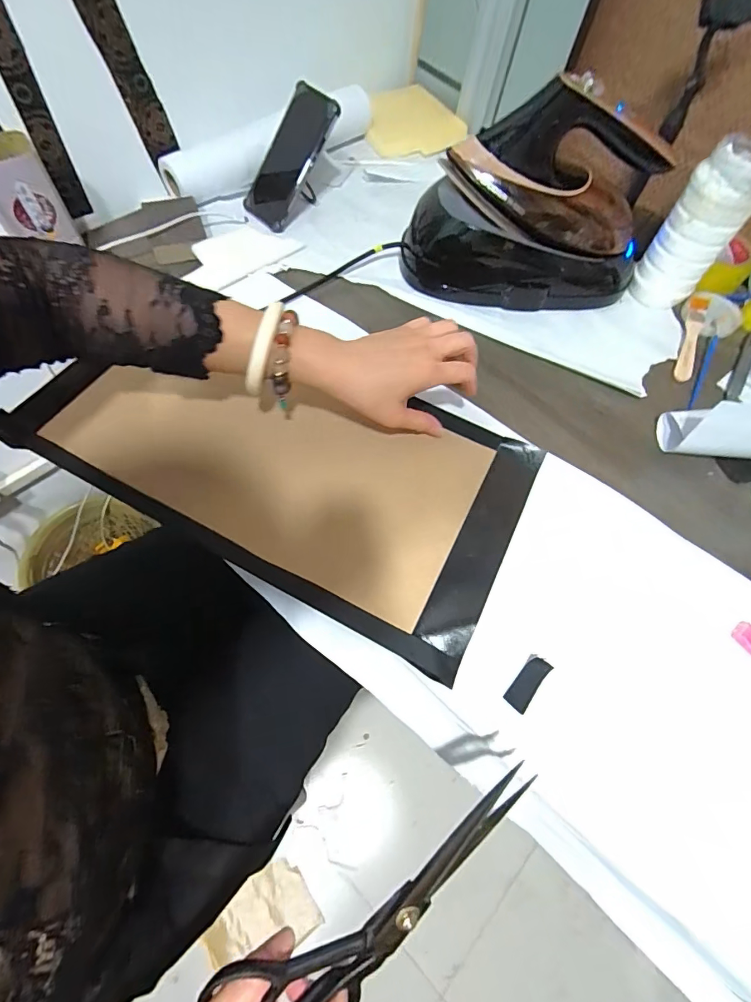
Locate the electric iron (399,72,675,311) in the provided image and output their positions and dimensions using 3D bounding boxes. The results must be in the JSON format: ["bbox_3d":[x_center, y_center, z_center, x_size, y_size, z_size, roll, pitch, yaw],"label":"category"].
[{"bbox_3d":[0.189,-0.343,0.514,0.291,0.182,0.121,3,63,-2],"label":"electric iron"}]

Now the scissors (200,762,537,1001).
[{"bbox_3d":[0.011,0.257,0.273,0.222,0.070,0.020,-29,24,-12],"label":"scissors"}]

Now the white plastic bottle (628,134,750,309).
[{"bbox_3d":[0.383,-0.320,0.522,0.077,0.165,0.070,38,67,15],"label":"white plastic bottle"}]

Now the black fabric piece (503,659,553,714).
[{"bbox_3d":[0.125,0.150,0.358,0.017,0.013,0.044,37,66,15],"label":"black fabric piece"}]

